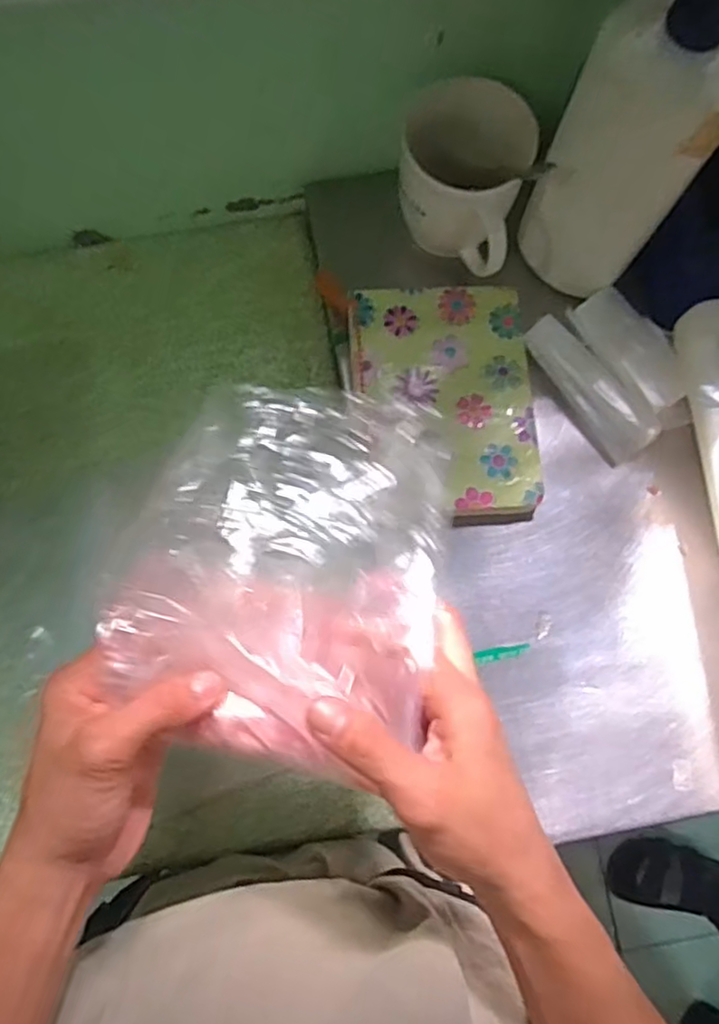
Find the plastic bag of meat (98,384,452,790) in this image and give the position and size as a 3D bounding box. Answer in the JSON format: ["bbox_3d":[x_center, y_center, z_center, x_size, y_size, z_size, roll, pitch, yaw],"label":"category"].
[{"bbox_3d":[-0.033,0.022,0.386,0.159,0.050,0.216,12,59,5],"label":"plastic bag of meat"}]

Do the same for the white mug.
[{"bbox_3d":[0.083,-0.266,0.564,0.098,0.105,0.105,0,76,-1],"label":"white mug"}]

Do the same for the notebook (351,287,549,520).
[{"bbox_3d":[0.073,-0.093,0.587,0.149,0.033,0.204,-2,76,-2],"label":"notebook"}]

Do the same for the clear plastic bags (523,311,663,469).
[{"bbox_3d":[0.199,-0.109,0.591,0.040,0.032,0.137,-36,79,-9],"label":"clear plastic bags"}]

